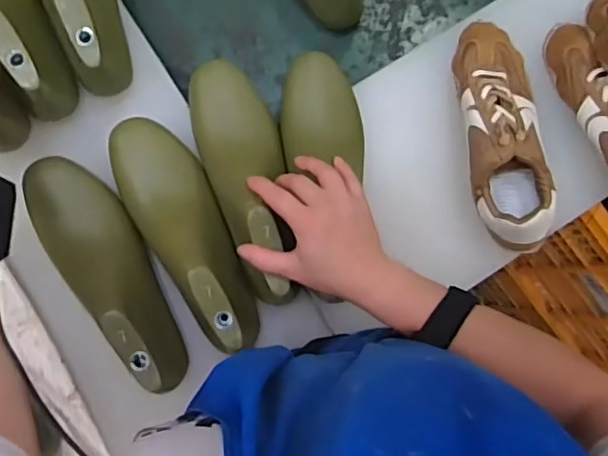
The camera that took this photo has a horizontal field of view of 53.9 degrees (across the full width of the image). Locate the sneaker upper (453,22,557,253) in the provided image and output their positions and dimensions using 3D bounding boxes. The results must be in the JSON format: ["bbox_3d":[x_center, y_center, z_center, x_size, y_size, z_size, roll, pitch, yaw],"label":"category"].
[{"bbox_3d":[0.200,-0.095,0.602,0.080,0.074,0.228,-2,87,-5],"label":"sneaker upper"}]

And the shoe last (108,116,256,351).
[{"bbox_3d":[-0.106,0.006,0.555,0.079,0.082,0.238,-28,78,-5],"label":"shoe last"}]

